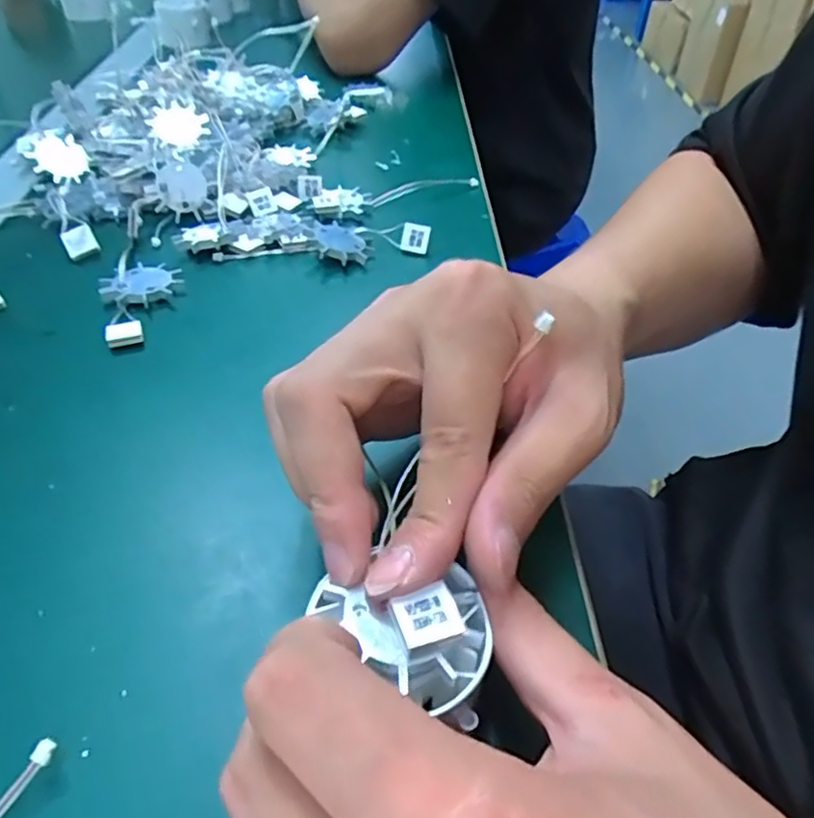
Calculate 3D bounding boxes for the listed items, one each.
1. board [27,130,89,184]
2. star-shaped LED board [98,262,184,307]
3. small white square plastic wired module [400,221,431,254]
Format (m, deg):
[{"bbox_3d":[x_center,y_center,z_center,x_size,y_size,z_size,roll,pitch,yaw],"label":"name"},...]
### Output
[{"bbox_3d":[-0.223,-0.161,0.404,0.031,0.033,0.006,-21,5,-29],"label":"board"},{"bbox_3d":[-0.136,-0.066,0.327,0.032,0.006,0.037,22,47,19],"label":"star-shaped LED board"},{"bbox_3d":[0.005,-0.099,0.366,0.016,0.017,0.004,13,24,3],"label":"small white square plastic wired module"}]

